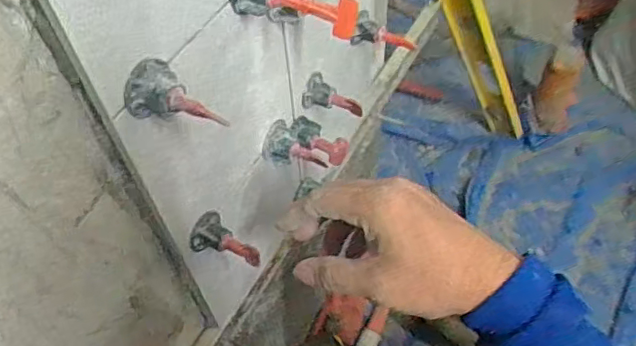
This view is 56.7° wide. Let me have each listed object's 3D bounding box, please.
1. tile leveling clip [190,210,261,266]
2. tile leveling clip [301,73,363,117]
[{"bbox_3d":[-0.064,0.049,0.421,0.047,0.027,0.030,25,60,19],"label":"tile leveling clip"},{"bbox_3d":[0.012,-0.061,0.491,0.046,0.028,0.026,30,62,21],"label":"tile leveling clip"}]

